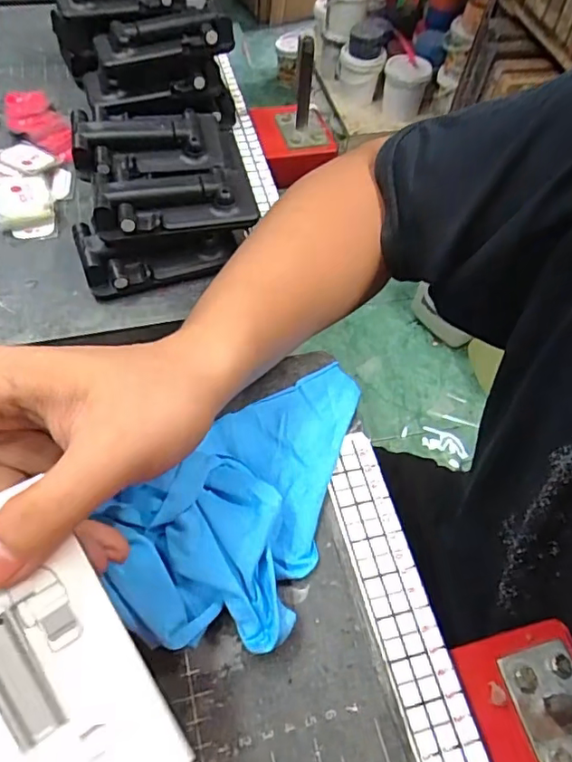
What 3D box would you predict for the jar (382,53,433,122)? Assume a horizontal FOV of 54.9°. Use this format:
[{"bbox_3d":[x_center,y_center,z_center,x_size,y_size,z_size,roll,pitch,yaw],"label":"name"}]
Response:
[{"bbox_3d":[0.332,-0.818,1.554,0.123,0.132,0.137,12,58,3],"label":"jar"}]

